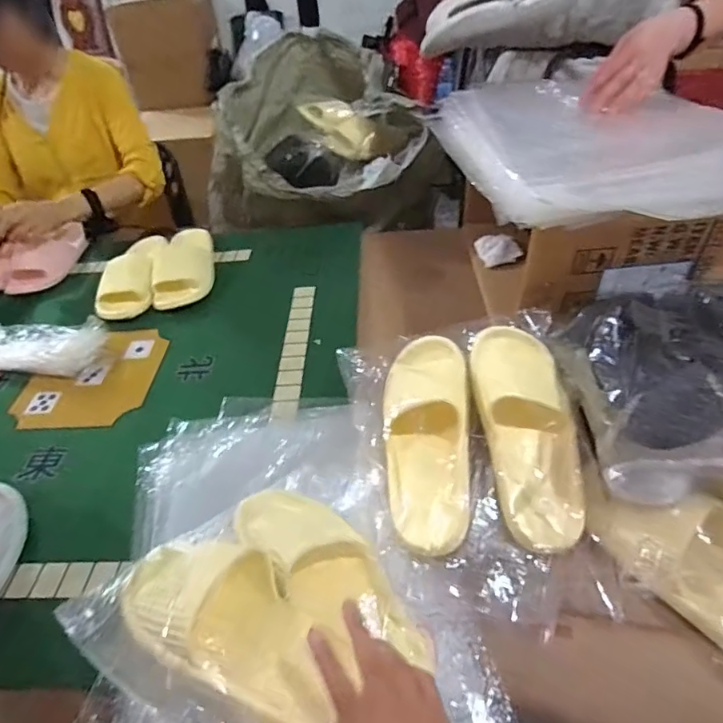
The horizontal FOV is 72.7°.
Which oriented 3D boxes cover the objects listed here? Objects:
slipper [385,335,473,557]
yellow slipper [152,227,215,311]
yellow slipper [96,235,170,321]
[{"bbox_3d":[0.076,0.081,0.576,0.102,0.077,0.267,0,63,5],"label":"slipper"},{"bbox_3d":[-0.349,-0.198,0.993,0.111,0.052,0.240,-7,44,-2],"label":"yellow slipper"},{"bbox_3d":[-0.443,-0.177,0.975,0.102,0.059,0.254,0,45,5],"label":"yellow slipper"}]

